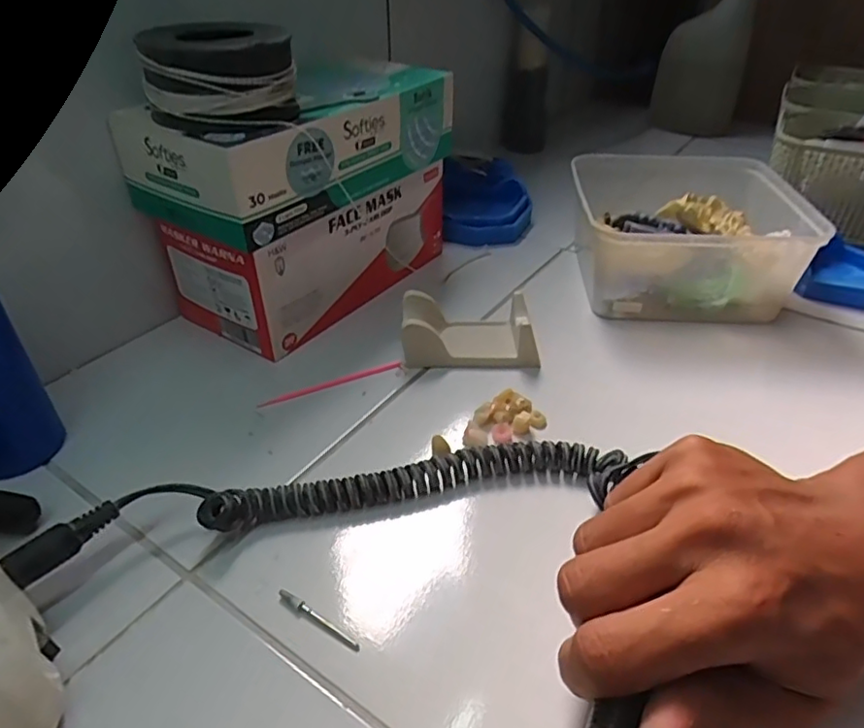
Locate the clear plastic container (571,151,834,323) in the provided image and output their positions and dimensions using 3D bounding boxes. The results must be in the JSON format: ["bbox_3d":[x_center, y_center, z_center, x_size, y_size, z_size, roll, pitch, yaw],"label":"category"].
[{"bbox_3d":[0.198,-0.110,0.486,0.157,0.067,0.171,2,36,4],"label":"clear plastic container"}]

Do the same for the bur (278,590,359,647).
[{"bbox_3d":[-0.050,0.109,0.260,0.043,0.004,0.004,22,42,27],"label":"bur"}]

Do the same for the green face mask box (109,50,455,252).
[{"bbox_3d":[-0.087,-0.158,0.414,0.108,0.074,0.214,24,43,30],"label":"green face mask box"}]

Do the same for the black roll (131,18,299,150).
[{"bbox_3d":[-0.119,-0.163,0.340,0.083,0.048,0.072,-14,38,-17],"label":"black roll"}]

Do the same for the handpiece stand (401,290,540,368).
[{"bbox_3d":[0.024,-0.024,0.409,0.087,0.033,0.045,-2,36,-2],"label":"handpiece stand"}]

